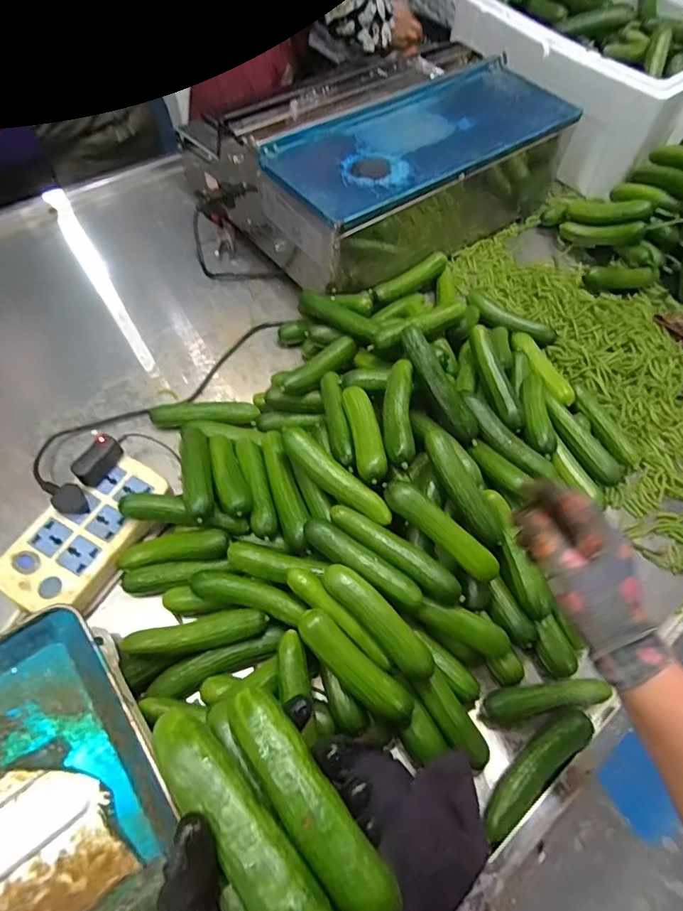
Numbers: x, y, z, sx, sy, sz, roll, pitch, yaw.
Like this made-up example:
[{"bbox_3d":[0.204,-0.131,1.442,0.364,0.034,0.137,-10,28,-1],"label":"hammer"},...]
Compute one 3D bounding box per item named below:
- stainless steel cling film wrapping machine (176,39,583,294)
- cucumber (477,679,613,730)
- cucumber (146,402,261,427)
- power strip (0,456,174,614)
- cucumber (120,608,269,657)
[{"bbox_3d":[0.100,-0.488,0.818,0.559,0.181,0.325,-33,67,-21],"label":"stainless steel cling film wrapping machine"},{"bbox_3d":[0.195,0.238,0.477,0.122,0.025,0.031,-5,60,-7],"label":"cucumber"},{"bbox_3d":[-0.173,-0.048,0.626,0.134,0.027,0.031,-2,59,-5],"label":"cucumber"},{"bbox_3d":[-0.274,0.086,0.540,0.099,0.038,0.179,26,61,11],"label":"power strip"},{"bbox_3d":[-0.136,0.171,0.468,0.129,0.034,0.026,-10,60,-10],"label":"cucumber"}]

